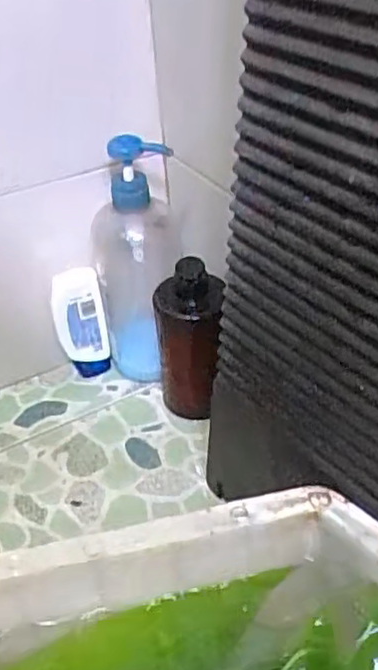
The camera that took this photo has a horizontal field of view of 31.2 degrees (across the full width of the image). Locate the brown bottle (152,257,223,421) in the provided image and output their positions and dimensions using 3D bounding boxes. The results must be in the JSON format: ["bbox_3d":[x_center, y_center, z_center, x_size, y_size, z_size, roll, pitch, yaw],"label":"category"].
[{"bbox_3d":[0.003,0.006,0.646,0.064,0.156,0.065,-5,39,-1],"label":"brown bottle"}]

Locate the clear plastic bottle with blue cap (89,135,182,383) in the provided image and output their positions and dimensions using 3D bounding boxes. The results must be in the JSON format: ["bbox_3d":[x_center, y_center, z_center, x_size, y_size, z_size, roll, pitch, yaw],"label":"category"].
[{"bbox_3d":[-0.050,-0.059,0.661,0.085,0.248,0.070,-6,39,-3],"label":"clear plastic bottle with blue cap"}]

